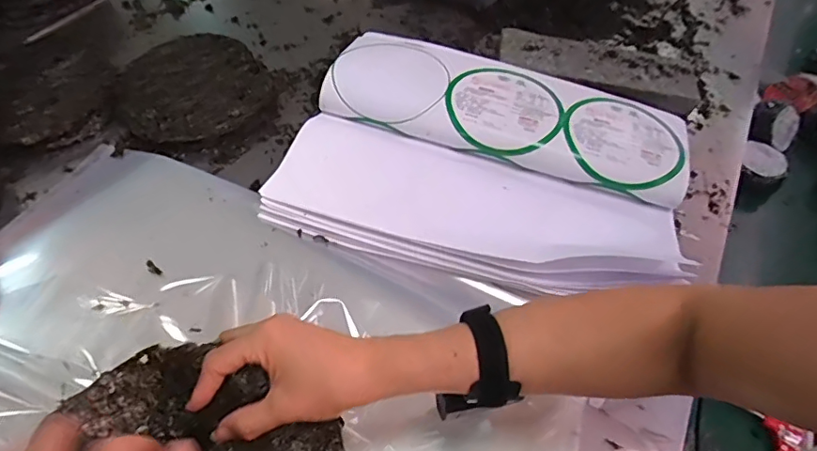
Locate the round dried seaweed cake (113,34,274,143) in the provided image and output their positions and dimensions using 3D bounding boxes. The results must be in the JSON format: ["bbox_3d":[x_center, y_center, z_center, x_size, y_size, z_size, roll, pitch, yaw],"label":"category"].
[{"bbox_3d":[-0.292,-0.187,0.715,0.191,0.033,0.184,2,53,-3],"label":"round dried seaweed cake"}]

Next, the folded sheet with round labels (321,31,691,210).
[{"bbox_3d":[0.140,-0.161,0.710,0.487,0.053,0.179,14,54,6],"label":"folded sheet with round labels"}]

